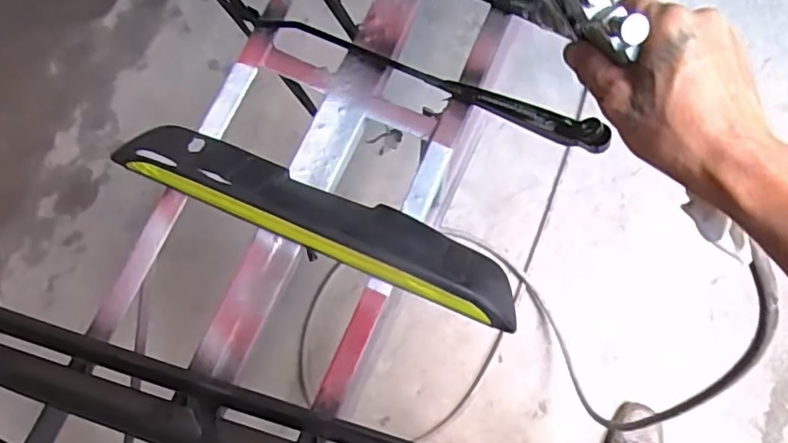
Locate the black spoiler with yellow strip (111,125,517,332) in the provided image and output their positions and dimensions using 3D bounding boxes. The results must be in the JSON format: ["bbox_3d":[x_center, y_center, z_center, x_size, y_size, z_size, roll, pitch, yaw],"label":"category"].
[{"bbox_3d":[-0.075,-0.007,0.599,0.427,0.065,0.080,20,77,11],"label":"black spoiler with yellow strip"}]

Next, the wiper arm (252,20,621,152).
[{"bbox_3d":[0.037,-0.156,0.665,0.406,0.030,0.028,21,77,11],"label":"wiper arm"}]

